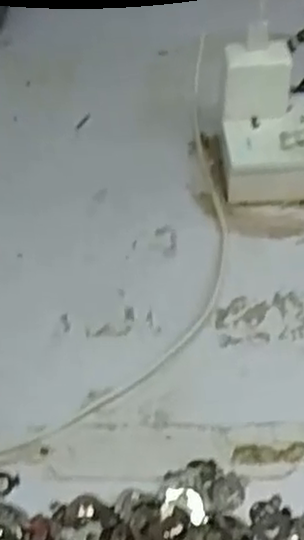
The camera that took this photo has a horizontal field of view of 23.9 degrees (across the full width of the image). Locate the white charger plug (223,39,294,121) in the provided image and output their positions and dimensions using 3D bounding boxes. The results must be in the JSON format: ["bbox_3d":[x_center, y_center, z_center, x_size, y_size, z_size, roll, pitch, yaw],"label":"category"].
[{"bbox_3d":[0.078,-0.141,0.537,0.049,0.051,0.023,-1,46,0],"label":"white charger plug"}]

